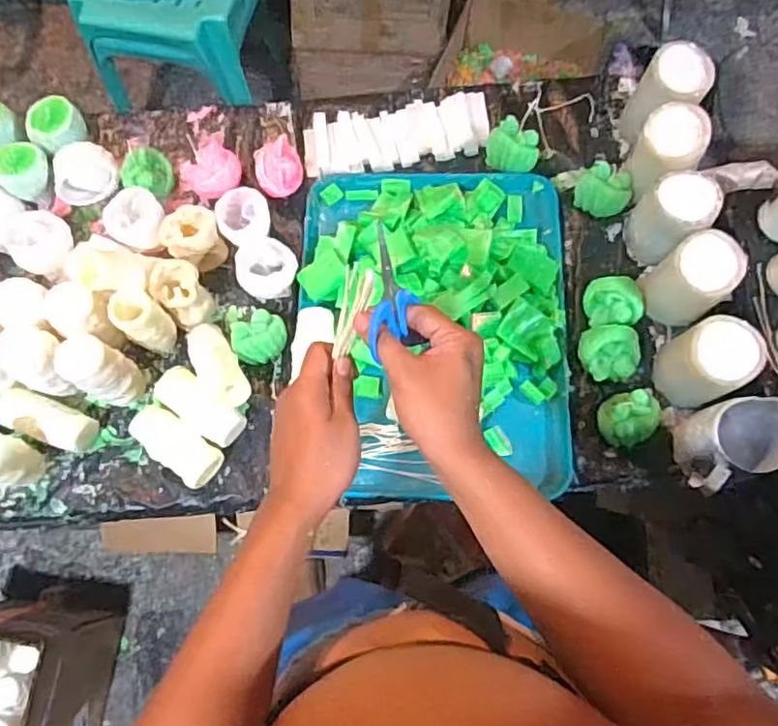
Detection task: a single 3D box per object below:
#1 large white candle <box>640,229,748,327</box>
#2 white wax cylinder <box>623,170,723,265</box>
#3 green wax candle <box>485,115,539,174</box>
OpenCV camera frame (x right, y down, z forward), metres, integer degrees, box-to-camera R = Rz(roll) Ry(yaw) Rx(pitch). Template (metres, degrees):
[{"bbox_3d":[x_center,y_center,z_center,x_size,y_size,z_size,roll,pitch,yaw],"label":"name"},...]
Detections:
[{"bbox_3d":[0.368,-0.103,0.750,0.084,0.102,0.080,0,75,2],"label":"large white candle"},{"bbox_3d":[0.353,-0.181,0.772,0.071,0.112,0.075,0,75,2],"label":"white wax cylinder"},{"bbox_3d":[0.169,-0.295,0.841,0.067,0.056,0.051,3,76,3],"label":"green wax candle"}]

